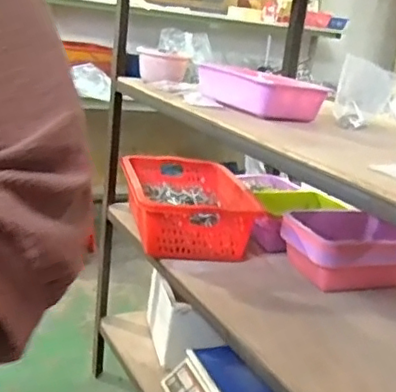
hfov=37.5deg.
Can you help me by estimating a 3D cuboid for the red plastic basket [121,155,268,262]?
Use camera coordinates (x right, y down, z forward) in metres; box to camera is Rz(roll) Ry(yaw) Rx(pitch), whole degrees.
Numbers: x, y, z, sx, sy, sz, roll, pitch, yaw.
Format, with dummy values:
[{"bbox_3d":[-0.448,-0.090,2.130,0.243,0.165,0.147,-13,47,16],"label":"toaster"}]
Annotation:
[{"bbox_3d":[-0.031,0.022,1.548,0.313,0.147,0.389,2,18,-17],"label":"red plastic basket"}]

